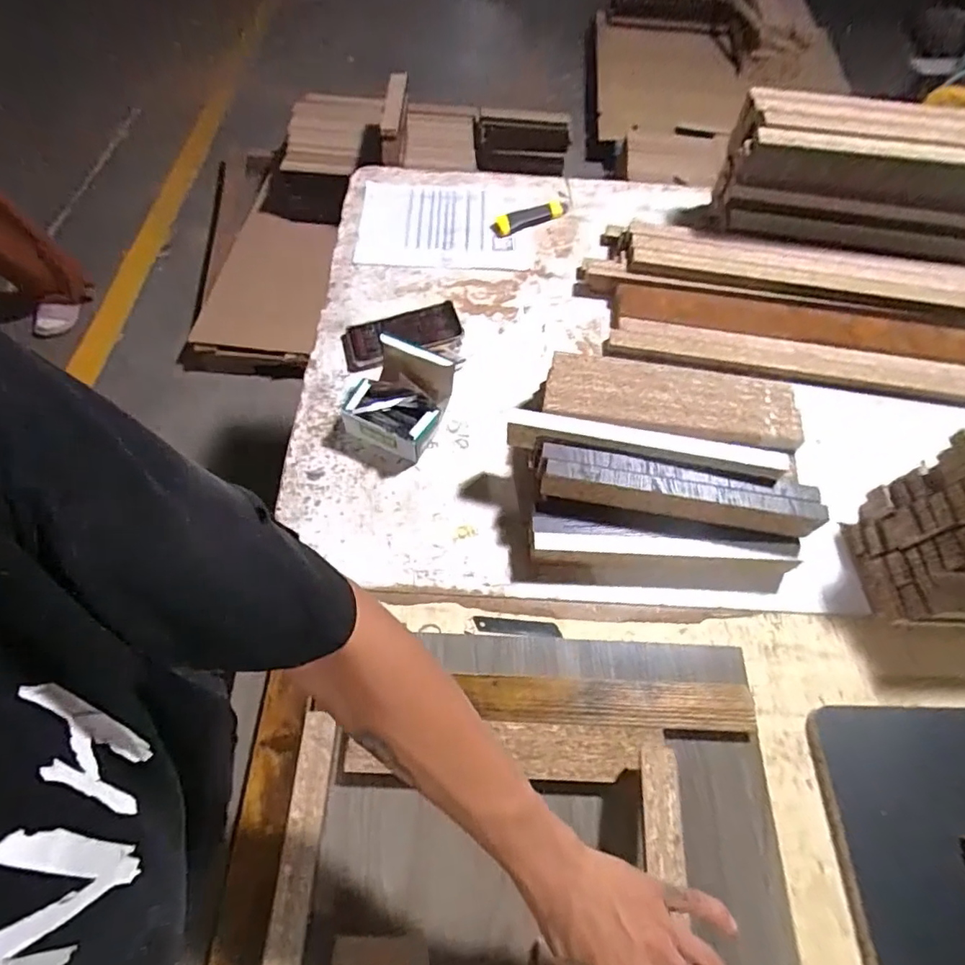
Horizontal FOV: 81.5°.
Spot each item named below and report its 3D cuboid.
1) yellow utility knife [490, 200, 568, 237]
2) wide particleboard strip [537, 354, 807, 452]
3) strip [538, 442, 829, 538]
[{"bbox_3d":[0.079,-0.456,0.966,0.145,0.014,0.043,-27,65,-15],"label":"yellow utility knife"},{"bbox_3d":[0.237,-0.110,0.703,0.302,0.017,0.115,13,63,4],"label":"wide particleboard strip"},{"bbox_3d":[0.220,0.014,0.647,0.314,0.055,0.052,10,62,2],"label":"strip"}]

